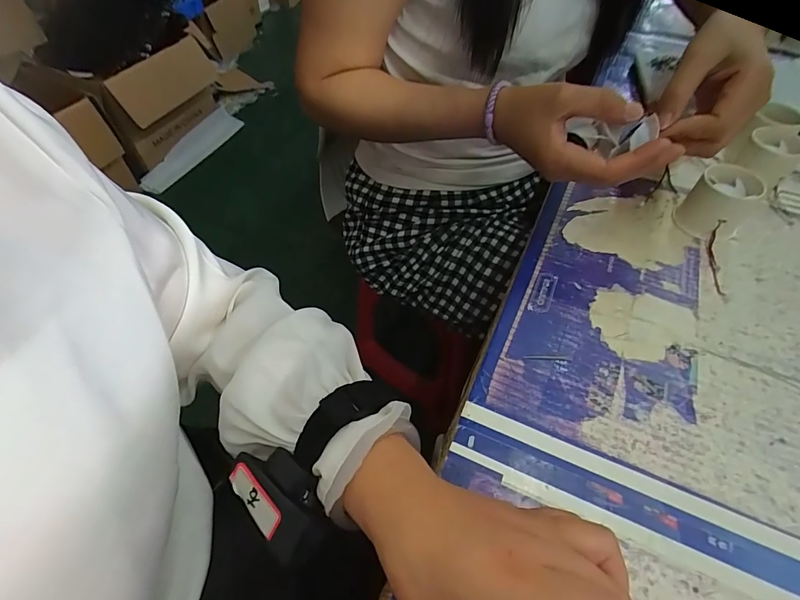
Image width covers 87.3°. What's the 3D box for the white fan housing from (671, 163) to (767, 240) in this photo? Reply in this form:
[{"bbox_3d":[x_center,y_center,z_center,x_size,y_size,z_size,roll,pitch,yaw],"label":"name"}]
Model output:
[{"bbox_3d":[0.303,-0.093,0.397,0.063,0.054,0.051,-36,60,-24],"label":"white fan housing"}]

